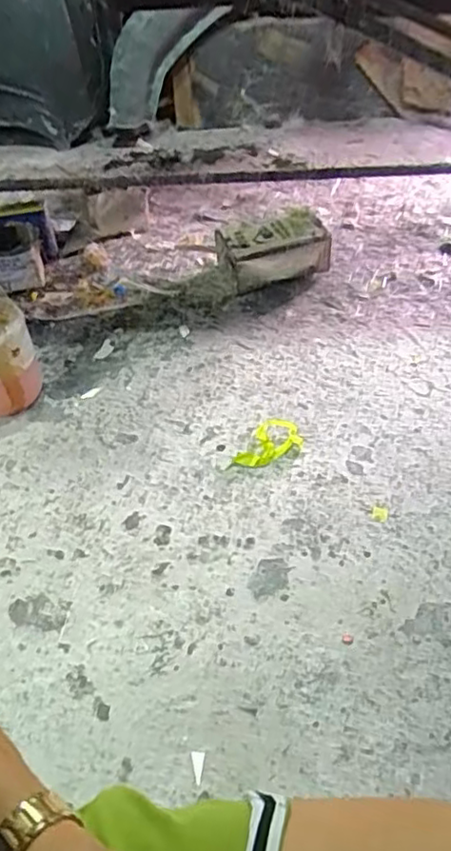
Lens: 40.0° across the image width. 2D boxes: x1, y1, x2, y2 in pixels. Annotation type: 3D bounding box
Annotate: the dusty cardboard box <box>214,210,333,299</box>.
[{"bbox_3d":[0.113,-0.420,1.487,0.242,0.120,0.161,-13,46,-10],"label":"dusty cardboard box"}]

